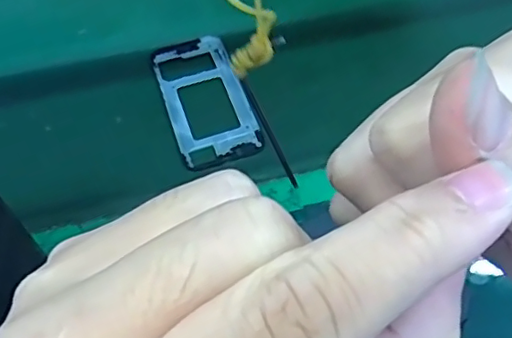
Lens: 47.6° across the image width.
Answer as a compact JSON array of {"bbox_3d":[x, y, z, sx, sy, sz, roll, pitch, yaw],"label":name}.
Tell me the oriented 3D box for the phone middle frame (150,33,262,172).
[{"bbox_3d":[-0.049,-0.069,0.562,0.076,0.007,0.158,-17,56,-8],"label":"phone middle frame"}]

